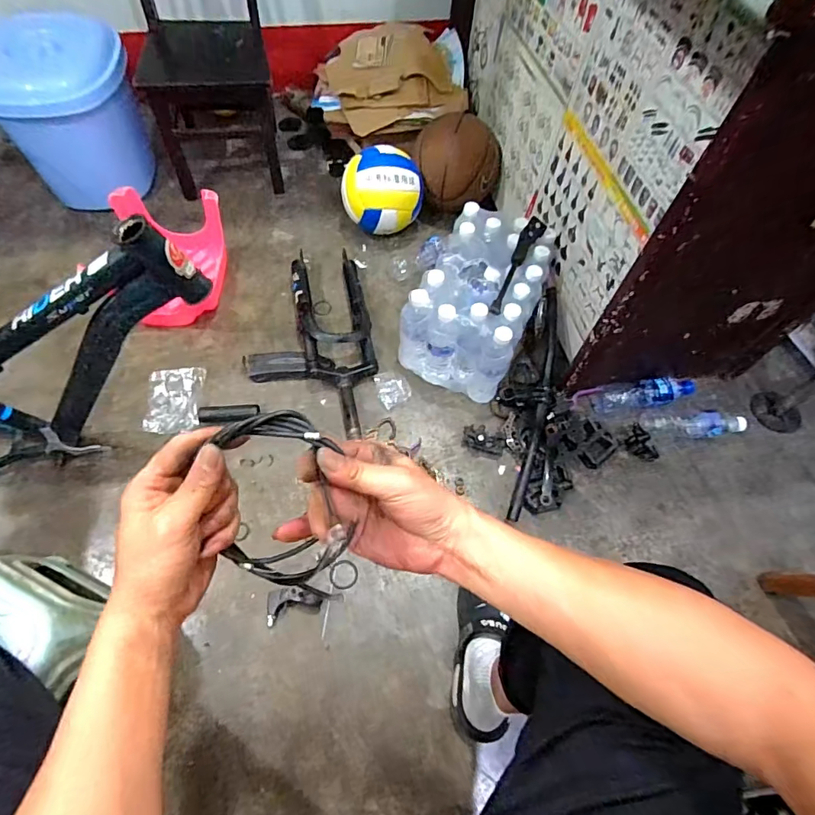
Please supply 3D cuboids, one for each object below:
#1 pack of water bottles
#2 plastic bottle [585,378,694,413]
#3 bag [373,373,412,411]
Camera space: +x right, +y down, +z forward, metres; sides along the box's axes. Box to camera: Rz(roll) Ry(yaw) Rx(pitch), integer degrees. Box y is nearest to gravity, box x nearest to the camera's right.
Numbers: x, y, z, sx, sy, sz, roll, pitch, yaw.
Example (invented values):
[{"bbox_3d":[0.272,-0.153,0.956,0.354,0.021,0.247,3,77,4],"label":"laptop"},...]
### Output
[{"bbox_3d":[0.155,-0.237,1.036,0.234,0.209,0.349,25,62,10],"label":"pack of water bottles"},{"bbox_3d":[0.518,-0.034,1.035,0.238,0.067,0.069,-9,62,-9],"label":"plastic bottle"},{"bbox_3d":[-0.035,-0.043,1.033,0.073,0.011,0.084,-27,66,-18],"label":"bag"}]

